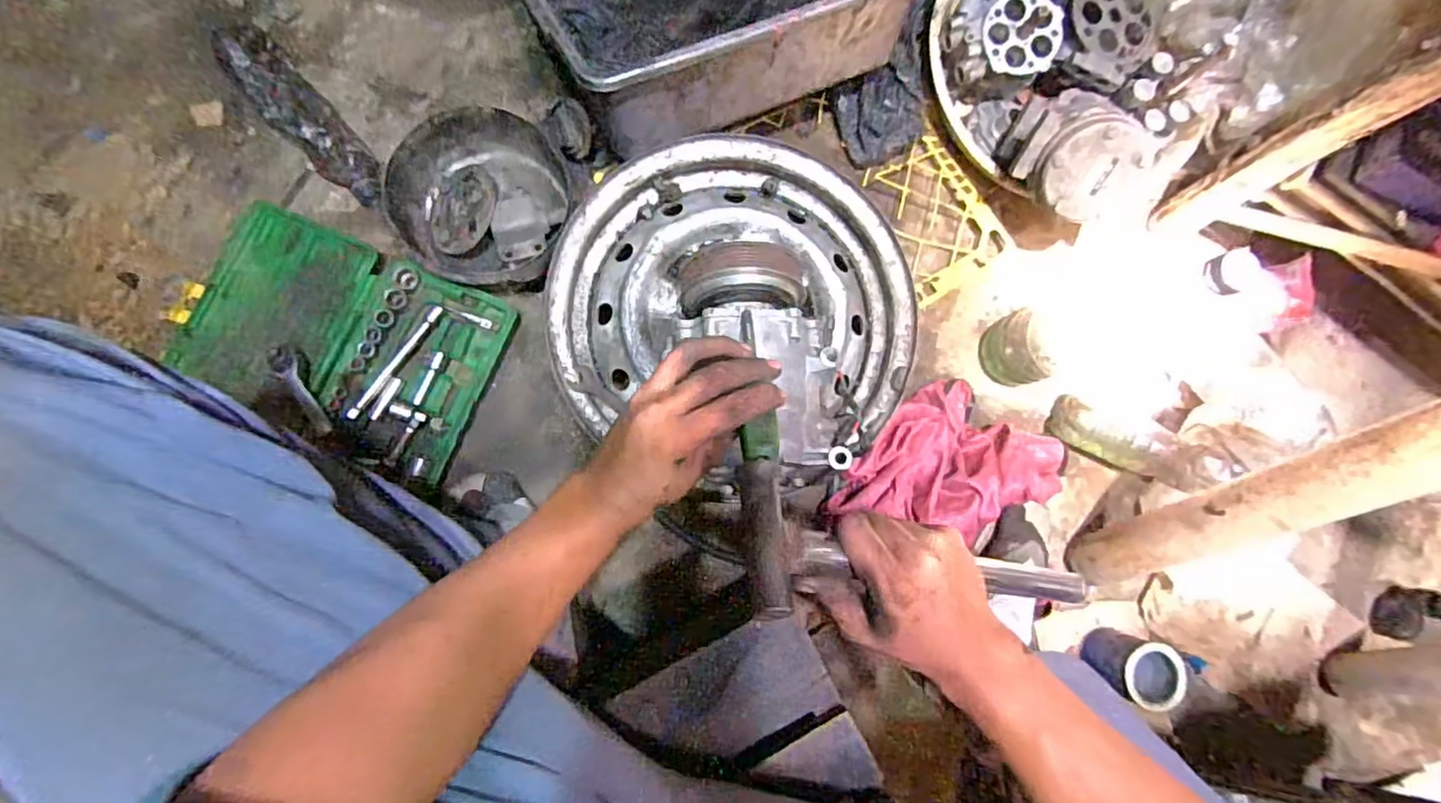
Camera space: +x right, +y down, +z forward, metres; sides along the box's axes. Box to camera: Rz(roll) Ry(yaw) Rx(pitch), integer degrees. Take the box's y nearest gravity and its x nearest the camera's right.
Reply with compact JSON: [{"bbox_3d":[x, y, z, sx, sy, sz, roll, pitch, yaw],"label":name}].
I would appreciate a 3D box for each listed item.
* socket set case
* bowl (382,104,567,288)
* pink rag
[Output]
[{"bbox_3d":[-0.416,-0.071,0.677,0.328,0.032,0.212,23,81,-3],"label":"socket set case"},{"bbox_3d":[-0.267,-0.231,0.699,0.175,0.084,0.190,1,83,-6],"label":"bowl"},{"bbox_3d":[0.274,0.087,0.707,0.210,0.069,0.212,35,84,-1],"label":"pink rag"}]

